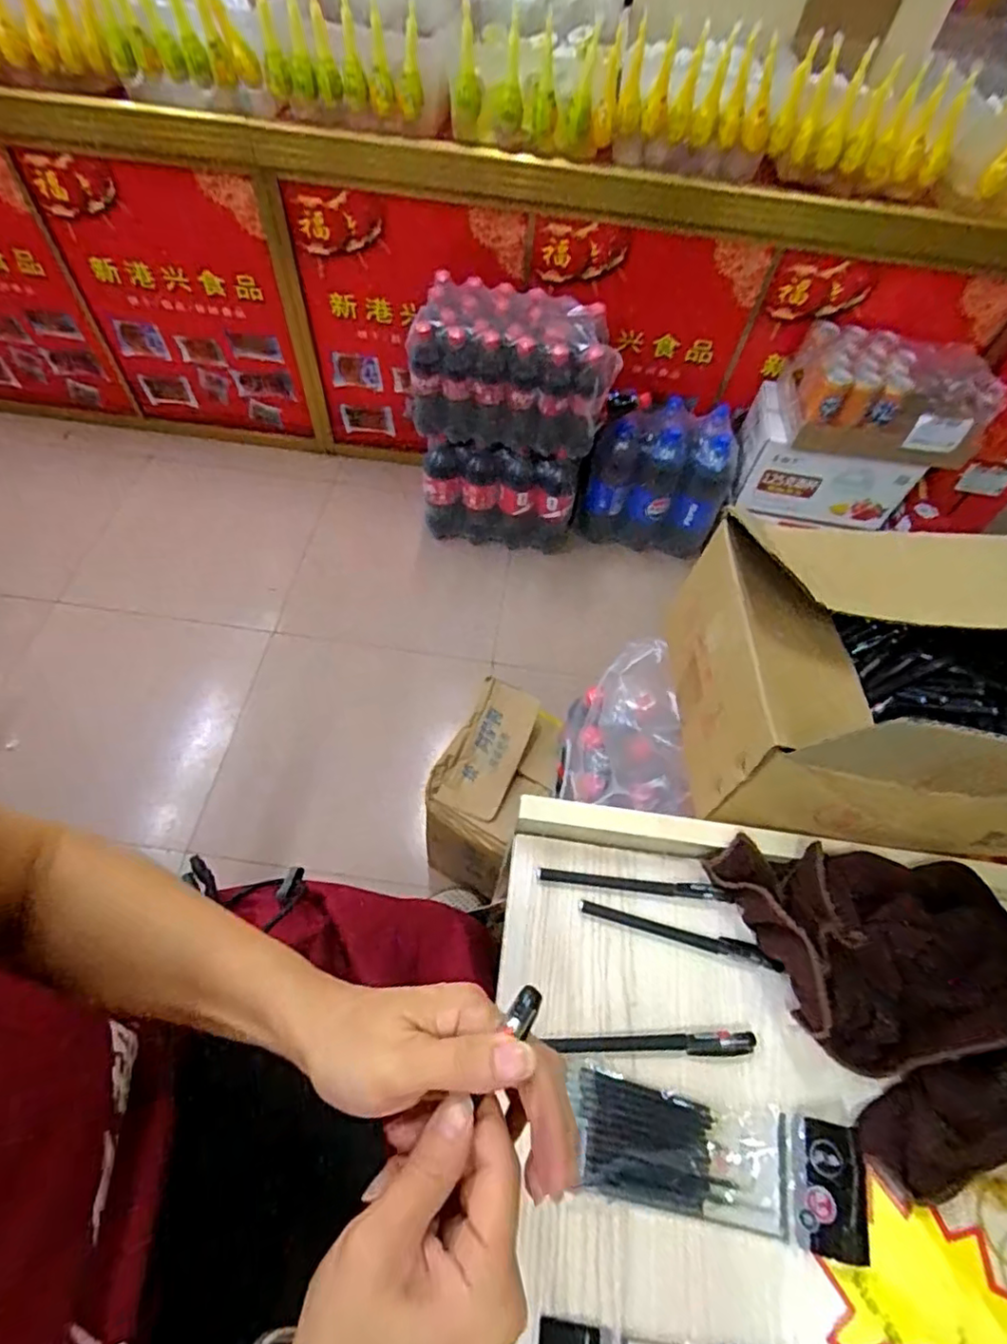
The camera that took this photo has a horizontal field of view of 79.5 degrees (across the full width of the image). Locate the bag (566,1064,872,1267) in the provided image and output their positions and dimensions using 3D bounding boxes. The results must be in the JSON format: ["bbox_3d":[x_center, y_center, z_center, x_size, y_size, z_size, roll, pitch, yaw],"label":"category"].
[{"bbox_3d":[0.125,0.290,0.361,0.169,0.016,0.061,11,58,3],"label":"bag"}]

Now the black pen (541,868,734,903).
[{"bbox_3d":[0.095,0.154,0.441,0.139,0.008,0.010,7,58,1],"label":"black pen"}]

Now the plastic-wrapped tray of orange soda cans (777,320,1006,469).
[{"bbox_3d":[0.760,-0.543,1.207,0.366,0.157,0.195,14,59,5],"label":"plastic-wrapped tray of orange soda cans"}]

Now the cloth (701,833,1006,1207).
[{"bbox_3d":[0.238,0.208,0.383,0.180,0.069,0.191,5,58,-1],"label":"cloth"}]

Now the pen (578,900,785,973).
[{"bbox_3d":[0.124,0.184,0.427,0.141,0.006,0.013,15,59,6],"label":"pen"}]

